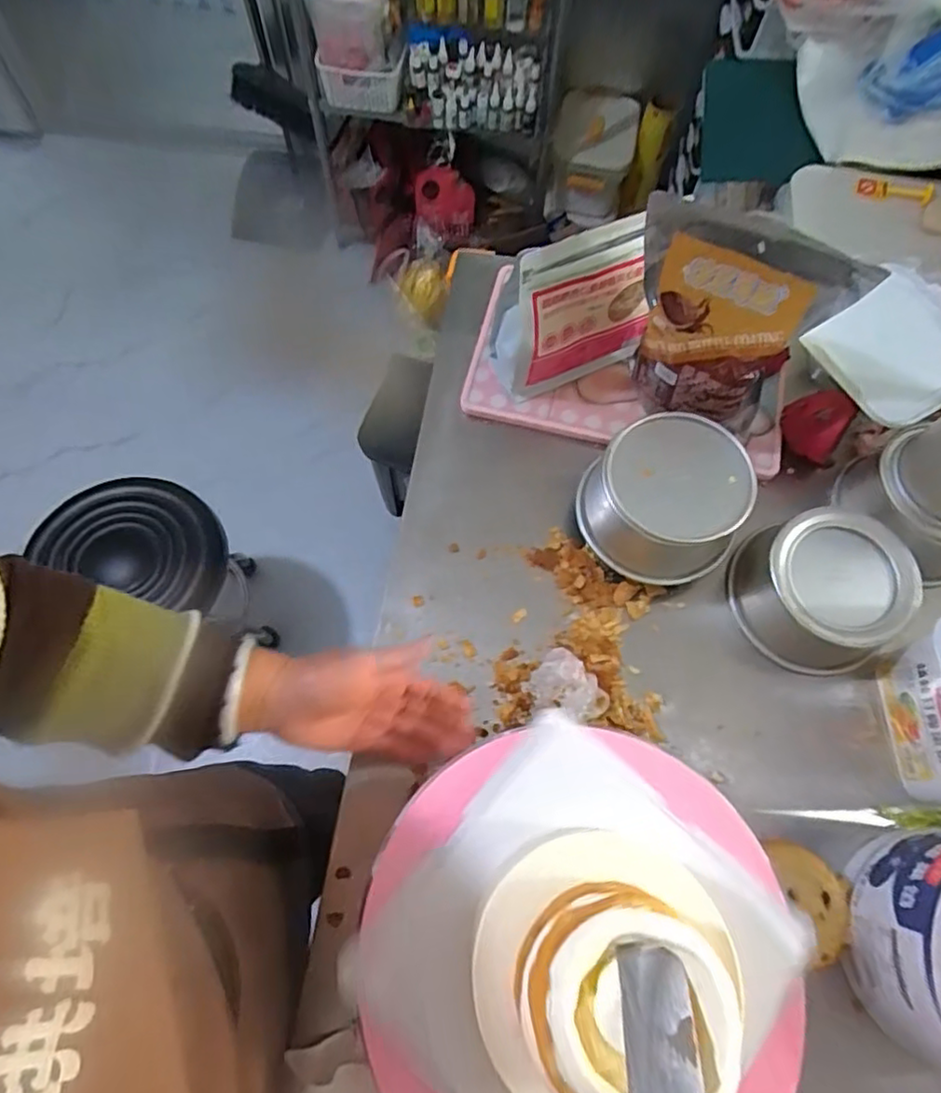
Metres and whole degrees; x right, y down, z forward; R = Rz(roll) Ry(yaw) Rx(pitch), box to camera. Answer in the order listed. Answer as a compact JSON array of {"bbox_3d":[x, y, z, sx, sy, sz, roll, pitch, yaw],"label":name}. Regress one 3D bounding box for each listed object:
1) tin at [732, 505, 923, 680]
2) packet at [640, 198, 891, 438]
[{"bbox_3d":[0.340,0.044,0.623,0.136,0.088,0.134,1,67,-2],"label":"tin"},{"bbox_3d":[0.226,-0.202,0.605,0.187,0.195,0.066,31,70,11],"label":"packet"}]

